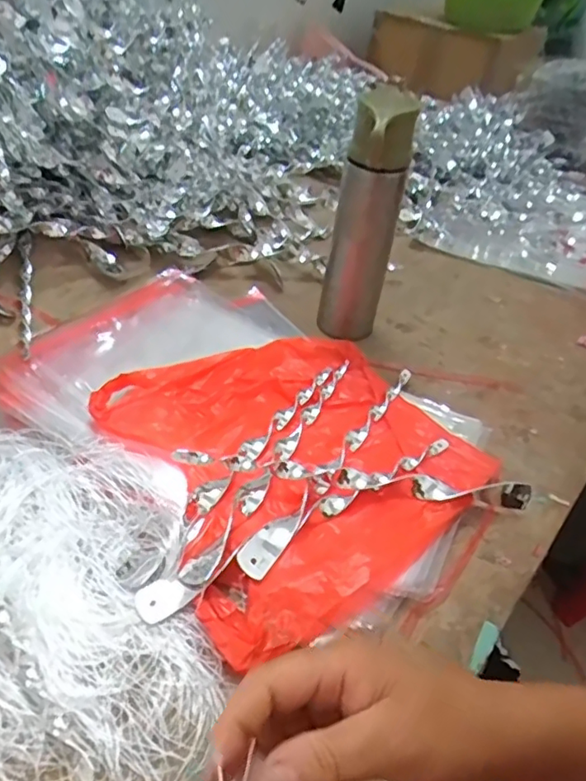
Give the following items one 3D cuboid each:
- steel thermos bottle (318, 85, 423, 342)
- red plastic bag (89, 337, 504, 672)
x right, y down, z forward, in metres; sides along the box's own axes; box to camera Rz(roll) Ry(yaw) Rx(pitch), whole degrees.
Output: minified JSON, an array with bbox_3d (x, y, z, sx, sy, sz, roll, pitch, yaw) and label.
[{"bbox_3d":[0.071,-0.158,0.600,0.064,0.252,0.066,8,39,2],"label":"steel thermos bottle"},{"bbox_3d":[0.002,0.043,0.507,0.272,0.020,0.292,-19,46,-28],"label":"red plastic bag"}]

